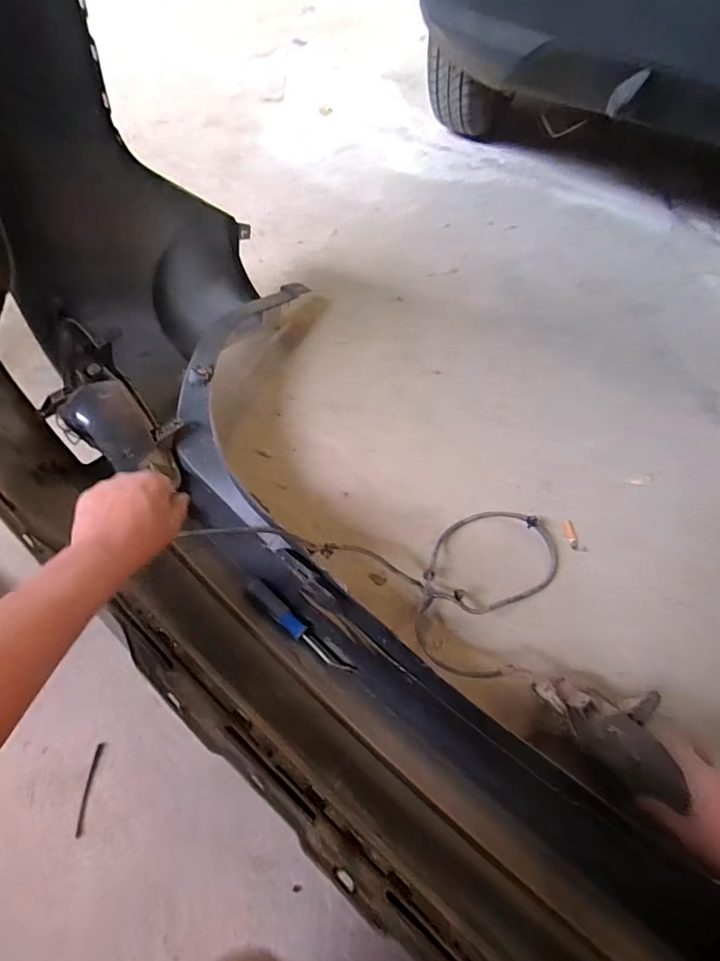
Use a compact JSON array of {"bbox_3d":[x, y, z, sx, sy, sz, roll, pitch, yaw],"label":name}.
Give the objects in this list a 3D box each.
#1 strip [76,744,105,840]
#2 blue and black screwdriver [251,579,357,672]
[{"bbox_3d":[-0.329,0.374,0.540,0.010,0.004,0.093,2,61,-1],"label":"strip"},{"bbox_3d":[-0.085,0.202,0.605,0.176,0.033,0.026,39,66,18],"label":"blue and black screwdriver"}]

